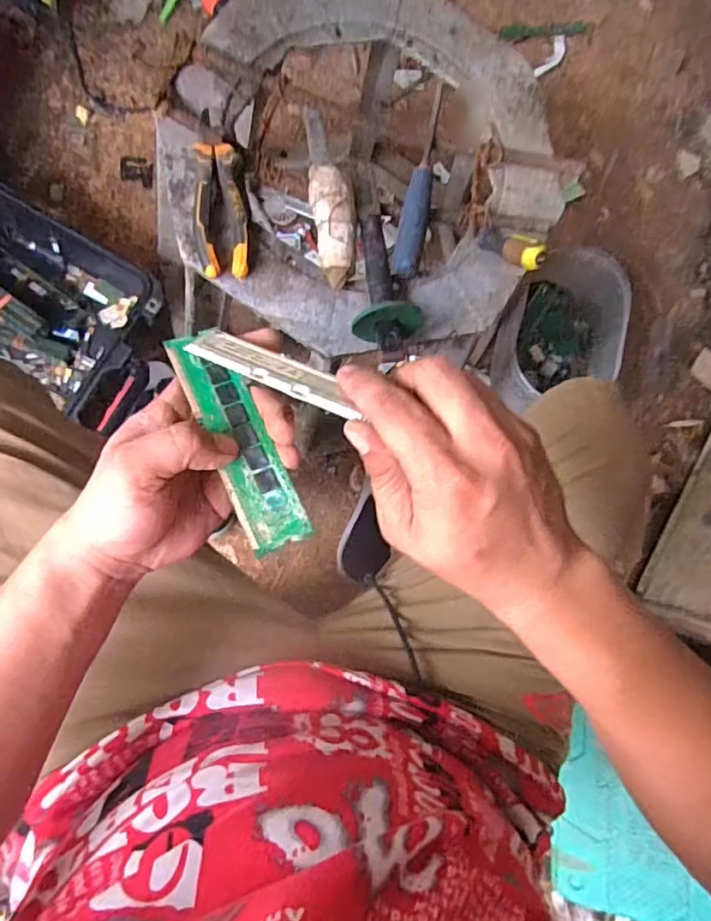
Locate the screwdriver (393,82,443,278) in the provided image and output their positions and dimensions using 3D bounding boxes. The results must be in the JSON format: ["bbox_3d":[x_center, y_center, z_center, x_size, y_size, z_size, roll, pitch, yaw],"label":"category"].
[{"bbox_3d":[0.068,-0.281,0.558,0.027,0.032,0.219,14,83,-5],"label":"screwdriver"}]

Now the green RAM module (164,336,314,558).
[{"bbox_3d":[-0.063,-0.013,0.298,0.032,0.008,0.126,-27,74,-9],"label":"green RAM module"}]

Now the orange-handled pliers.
[{"bbox_3d":[-0.121,-0.242,0.517,0.047,0.025,0.145,-2,85,-7],"label":"orange-handled pliers"}]

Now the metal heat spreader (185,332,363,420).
[{"bbox_3d":[-0.042,-0.047,0.290,0.107,0.005,0.022,26,50,24],"label":"metal heat spreader"}]

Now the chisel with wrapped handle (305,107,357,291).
[{"bbox_3d":[-0.024,-0.258,0.559,0.040,0.043,0.189,-6,85,-7],"label":"chisel with wrapped handle"}]

